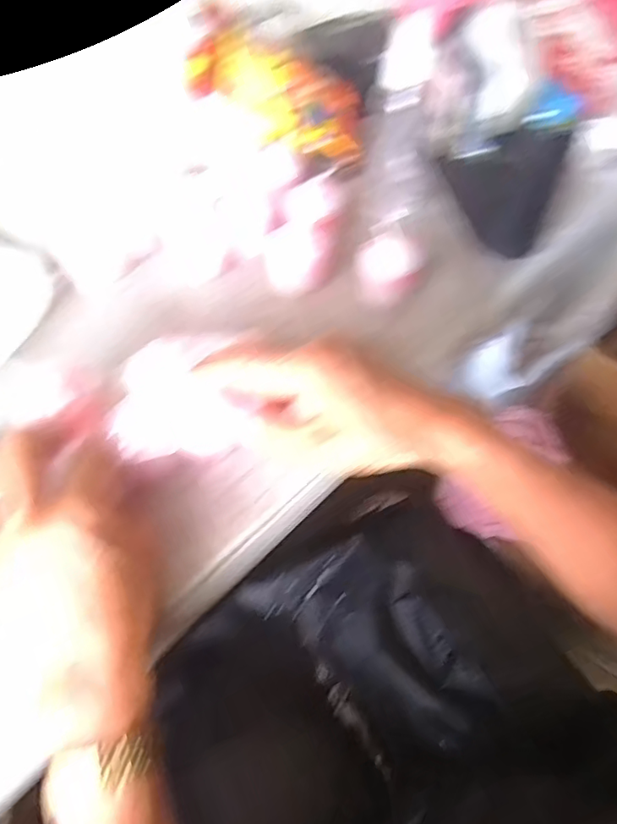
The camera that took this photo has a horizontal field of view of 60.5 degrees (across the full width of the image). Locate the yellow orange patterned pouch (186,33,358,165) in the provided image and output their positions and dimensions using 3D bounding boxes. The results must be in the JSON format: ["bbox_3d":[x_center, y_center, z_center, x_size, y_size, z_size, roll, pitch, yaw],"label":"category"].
[{"bbox_3d":[-0.025,-0.270,0.445,0.151,0.049,0.070,16,57,-19],"label":"yellow orange patterned pouch"}]

